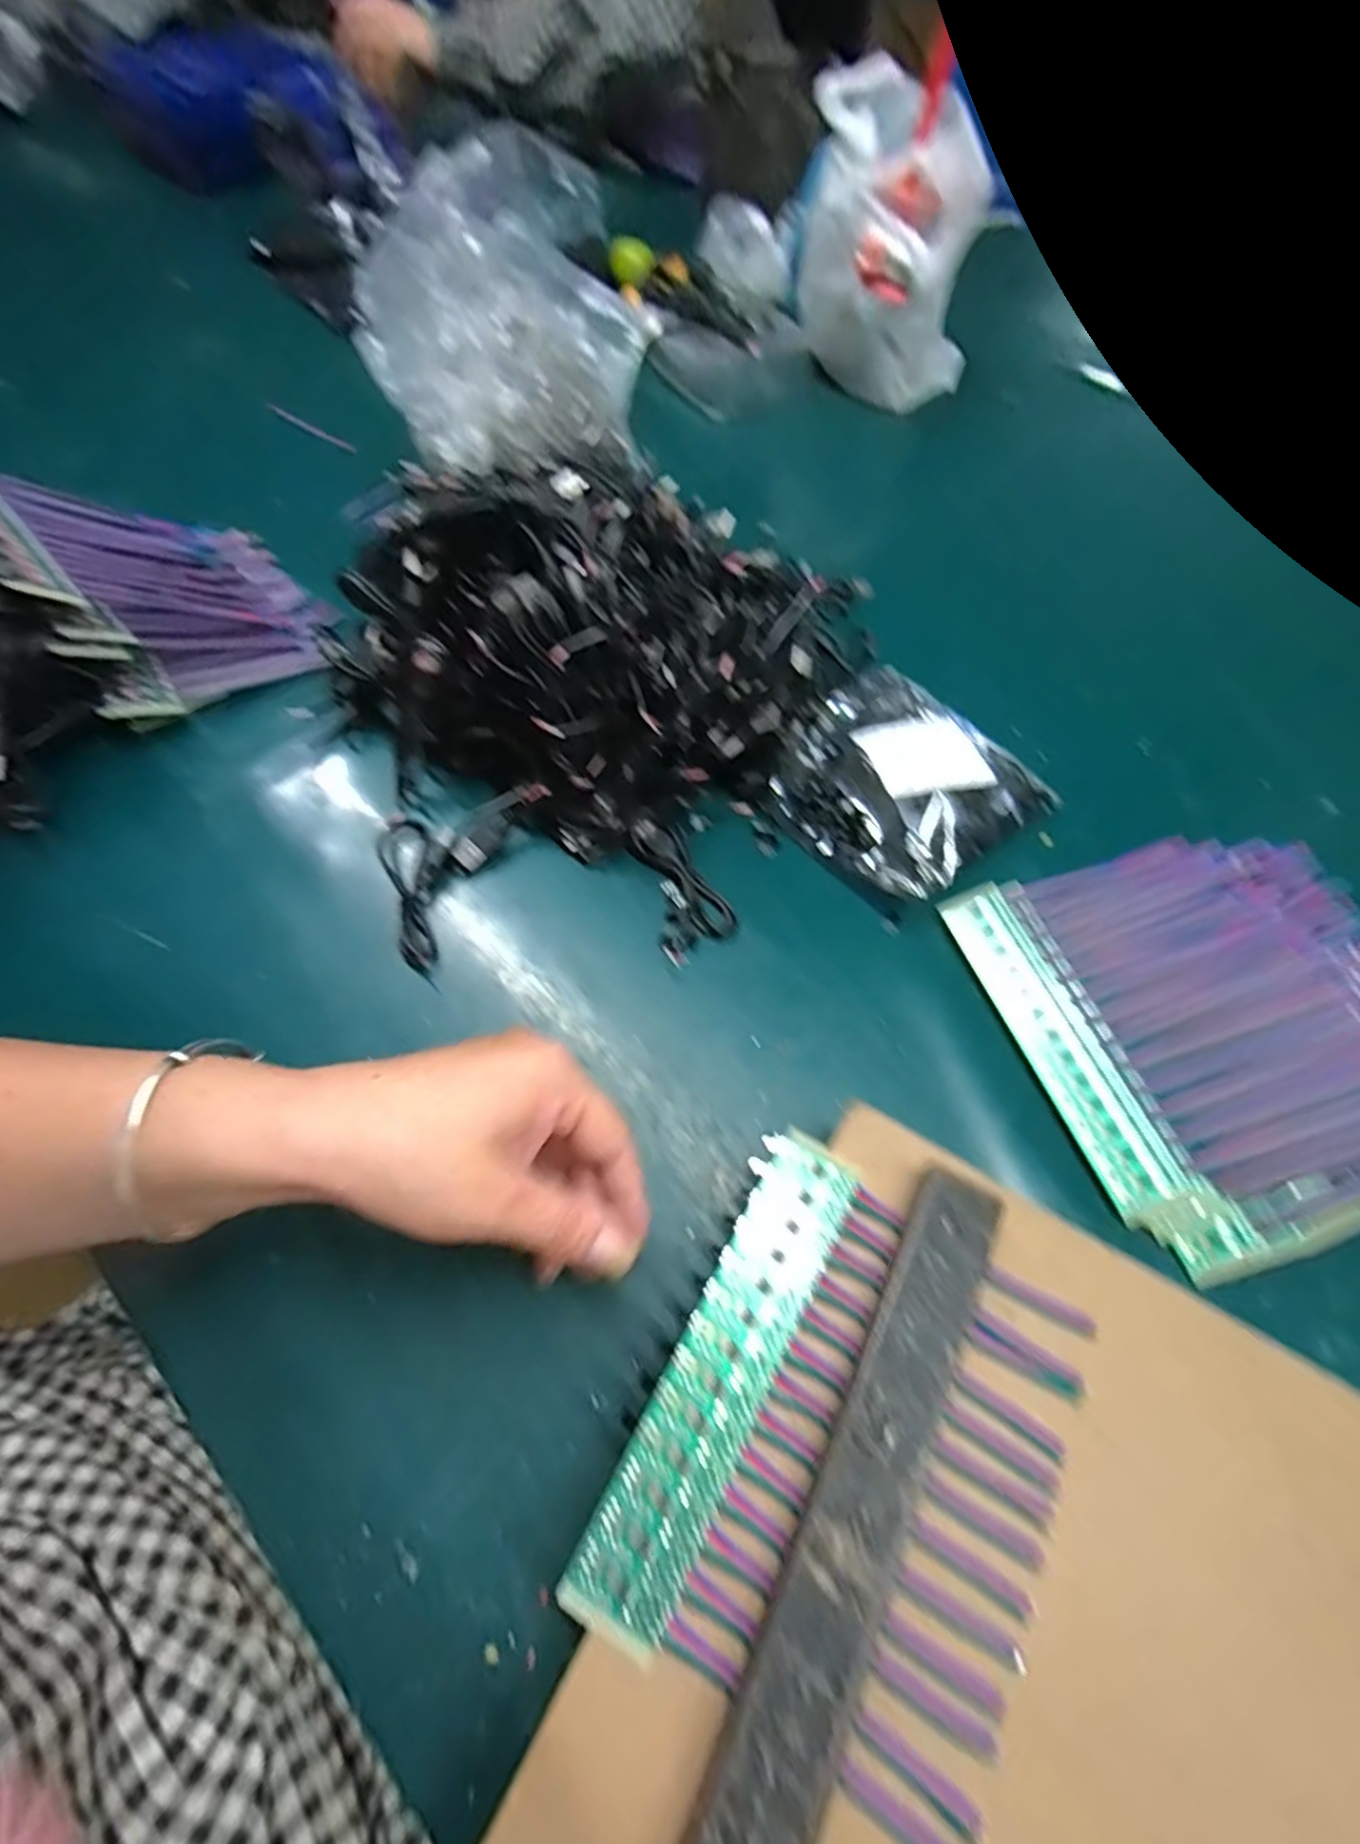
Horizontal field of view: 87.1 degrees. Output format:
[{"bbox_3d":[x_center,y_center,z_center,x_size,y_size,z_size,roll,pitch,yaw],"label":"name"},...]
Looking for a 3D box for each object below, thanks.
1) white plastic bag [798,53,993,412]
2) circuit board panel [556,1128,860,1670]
[{"bbox_3d":[0.184,-0.556,0.603,0.154,0.167,0.150,2,63,-1],"label":"white plastic bag"},{"bbox_3d":[0.018,0.154,0.253,0.039,0.009,0.162,26,65,11],"label":"circuit board panel"}]

